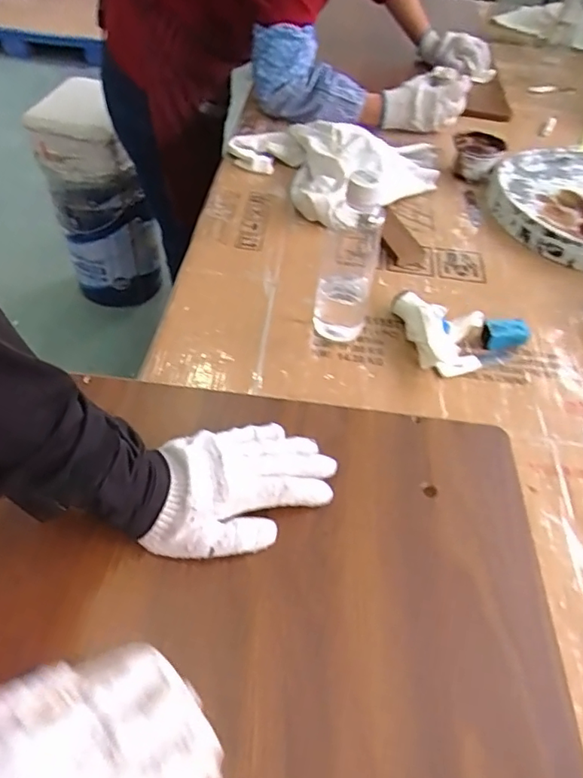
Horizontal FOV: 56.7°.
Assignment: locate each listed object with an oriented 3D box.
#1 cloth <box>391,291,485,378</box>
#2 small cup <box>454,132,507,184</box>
[{"bbox_3d":[0.162,-0.061,0.602,0.107,0.037,0.094,17,50,10],"label":"cloth"},{"bbox_3d":[0.288,-0.363,0.845,0.075,0.054,0.068,13,49,6],"label":"small cup"}]

